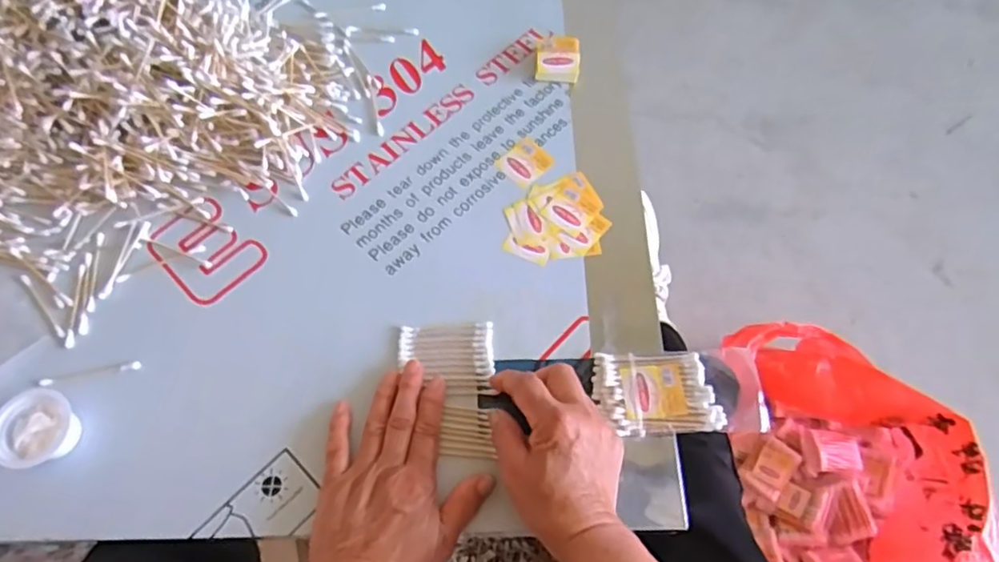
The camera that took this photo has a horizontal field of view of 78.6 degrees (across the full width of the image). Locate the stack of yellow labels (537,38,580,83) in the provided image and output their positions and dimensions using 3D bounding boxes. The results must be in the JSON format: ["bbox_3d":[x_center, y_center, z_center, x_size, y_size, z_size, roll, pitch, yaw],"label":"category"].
[{"bbox_3d":[0.058,-0.220,0.601,0.042,0.017,0.050,5,65,1],"label":"stack of yellow labels"}]

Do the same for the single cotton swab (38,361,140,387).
[{"bbox_3d":[-0.318,0.072,0.475,0.072,0.006,0.009,-13,66,-8],"label":"single cotton swab"}]

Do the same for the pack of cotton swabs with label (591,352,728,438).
[{"bbox_3d":[0.116,0.084,0.459,0.085,0.024,0.063,-3,65,-3],"label":"pack of cotton swabs with label"}]

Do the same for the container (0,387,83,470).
[{"bbox_3d":[-0.332,0.106,0.438,0.052,0.025,0.050,1,65,-1],"label":"container"}]

